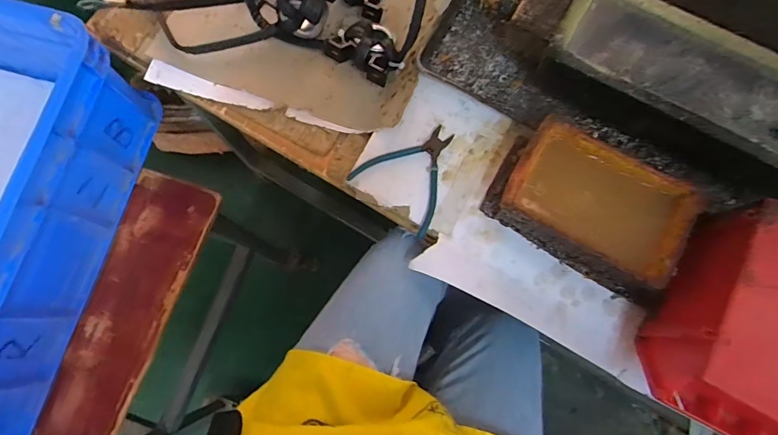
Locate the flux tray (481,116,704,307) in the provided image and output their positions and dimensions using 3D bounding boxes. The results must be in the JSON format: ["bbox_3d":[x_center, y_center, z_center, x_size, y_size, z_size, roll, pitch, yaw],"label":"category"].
[{"bbox_3d":[0.246,-0.013,0.517,0.236,0.071,0.138,32,79,8],"label":"flux tray"}]

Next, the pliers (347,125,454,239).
[{"bbox_3d":[0.039,-0.060,0.563,0.123,0.008,0.132,42,80,9],"label":"pliers"}]

